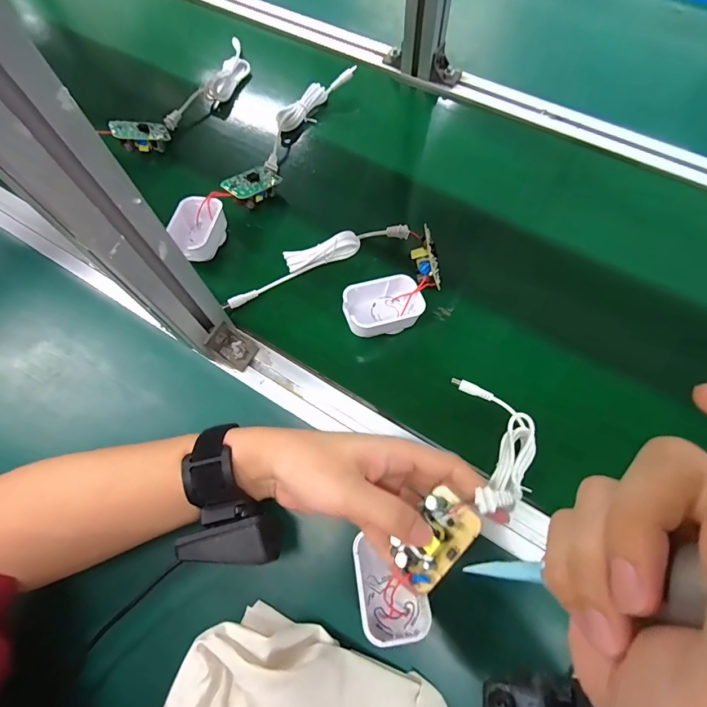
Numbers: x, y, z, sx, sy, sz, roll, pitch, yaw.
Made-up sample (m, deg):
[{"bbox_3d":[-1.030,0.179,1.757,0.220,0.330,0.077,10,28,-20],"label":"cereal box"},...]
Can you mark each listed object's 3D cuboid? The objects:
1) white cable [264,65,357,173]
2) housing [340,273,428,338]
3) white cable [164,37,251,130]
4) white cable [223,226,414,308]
[{"bbox_3d":[-0.062,-0.291,0.486,0.042,0.023,0.180,29,70,14],"label":"white cable"},{"bbox_3d":[0.028,-0.040,0.368,0.072,0.040,0.050,-18,66,-5],"label":"housing"},{"bbox_3d":[-0.177,-0.352,0.513,0.045,0.019,0.180,19,68,11],"label":"white cable"},{"bbox_3d":[-0.040,-0.094,0.403,0.193,0.029,0.031,-21,67,-7],"label":"white cable"}]

